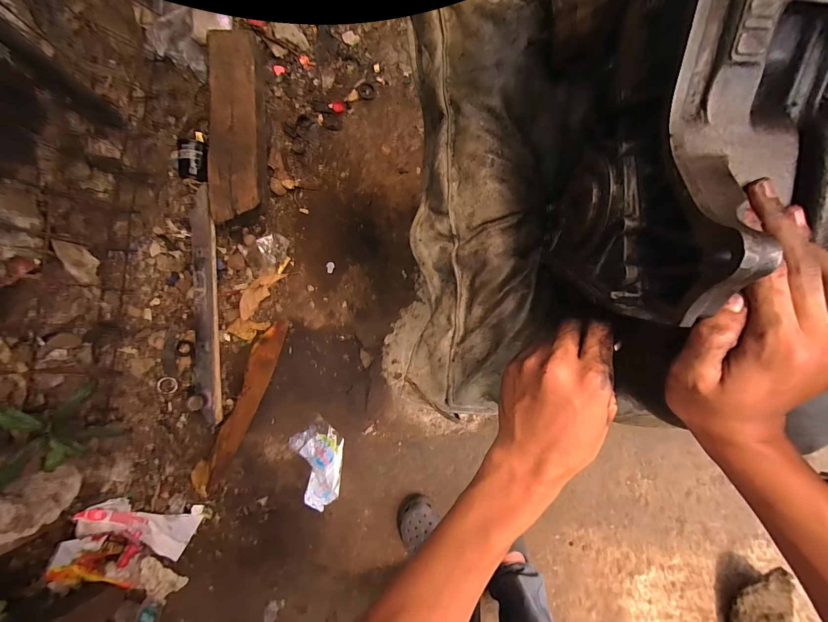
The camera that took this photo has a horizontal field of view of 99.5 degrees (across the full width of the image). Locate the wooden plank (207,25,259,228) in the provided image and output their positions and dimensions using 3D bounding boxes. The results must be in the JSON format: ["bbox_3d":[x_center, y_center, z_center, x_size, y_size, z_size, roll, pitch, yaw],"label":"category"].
[{"bbox_3d":[-0.437,-0.443,0.846,0.120,0.046,0.440,-2,85,2],"label":"wooden plank"}]

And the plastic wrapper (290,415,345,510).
[{"bbox_3d":[-0.229,0.374,0.866,0.115,0.017,0.199,-17,84,-1],"label":"plastic wrapper"}]

